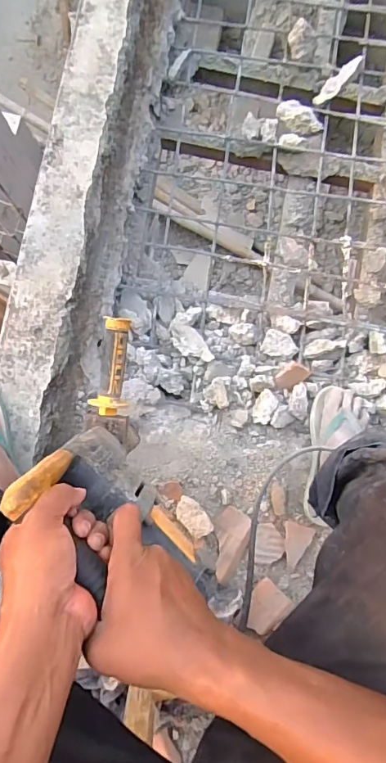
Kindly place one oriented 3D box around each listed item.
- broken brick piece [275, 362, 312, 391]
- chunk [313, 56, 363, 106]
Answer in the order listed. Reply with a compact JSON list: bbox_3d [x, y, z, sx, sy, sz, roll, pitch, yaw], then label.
[{"bbox_3d":[0.203,-0.012,0.991,0.068,0.035,0.046,-37,86,-4],"label":"broken brick piece"},{"bbox_3d":[0.335,-0.694,1.099,0.042,0.035,0.143,43,85,3],"label":"chunk"}]

